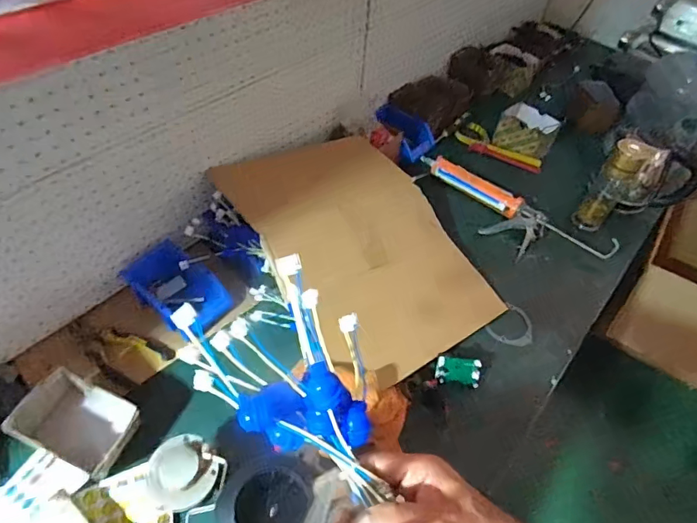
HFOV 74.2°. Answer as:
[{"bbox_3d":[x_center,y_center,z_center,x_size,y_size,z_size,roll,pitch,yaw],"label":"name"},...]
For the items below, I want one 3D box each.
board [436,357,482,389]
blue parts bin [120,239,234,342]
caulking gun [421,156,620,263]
[{"bbox_3d":[0.201,0.200,0.837,0.078,0.048,0.016,9,8,-2],"label":"board"},{"bbox_3d":[-0.330,0.050,0.892,0.189,0.087,0.127,37,56,24],"label":"blue parts bin"},{"bbox_3d":[0.386,-0.120,1.123,0.495,0.050,0.142,31,54,20],"label":"caulking gun"}]

